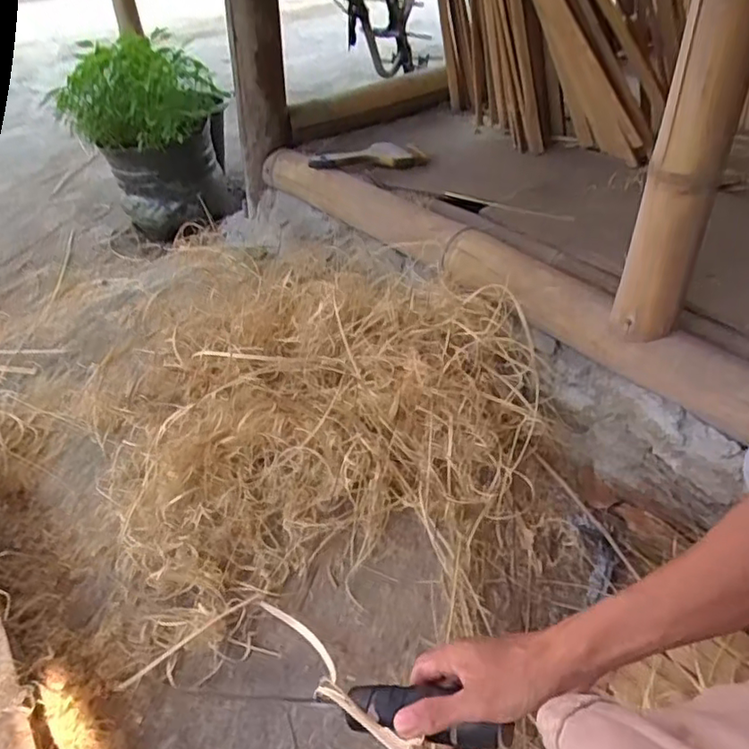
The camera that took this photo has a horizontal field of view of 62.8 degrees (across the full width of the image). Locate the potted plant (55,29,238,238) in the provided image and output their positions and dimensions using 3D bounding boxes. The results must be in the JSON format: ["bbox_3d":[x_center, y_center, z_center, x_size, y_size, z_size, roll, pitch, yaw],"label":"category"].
[{"bbox_3d":[-0.458,-0.485,1.296,0.238,0.365,0.237,11,41,15],"label":"potted plant"}]

